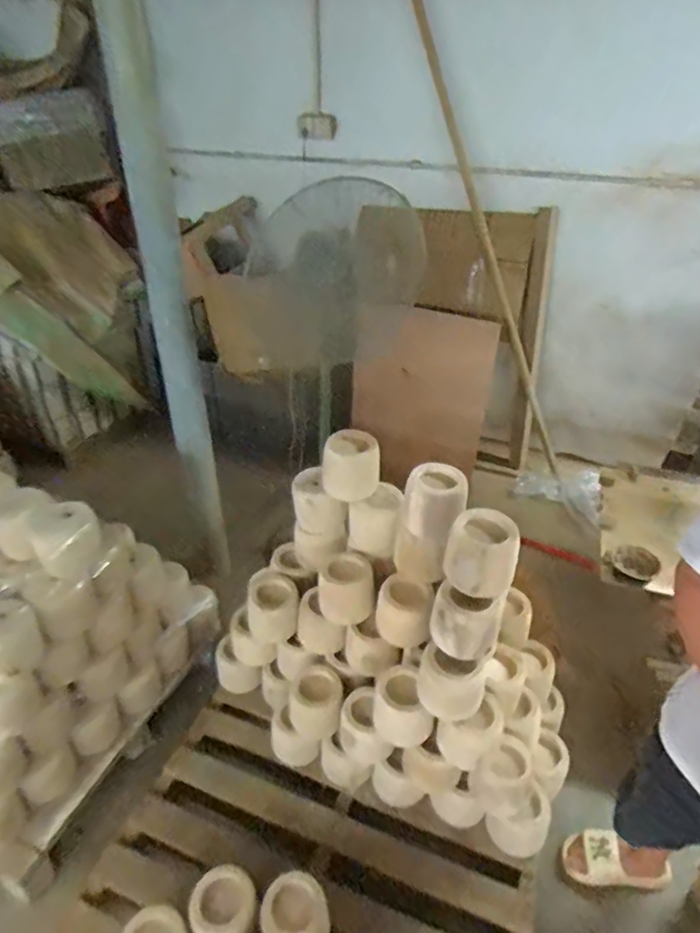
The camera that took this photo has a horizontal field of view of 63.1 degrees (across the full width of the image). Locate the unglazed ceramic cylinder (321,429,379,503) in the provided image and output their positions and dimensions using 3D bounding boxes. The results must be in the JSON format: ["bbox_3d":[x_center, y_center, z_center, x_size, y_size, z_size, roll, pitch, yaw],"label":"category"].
[{"bbox_3d":[0.002,0.008,1.390,0.140,0.148,0.121,0,34,-1],"label":"unglazed ceramic cylinder"}]

